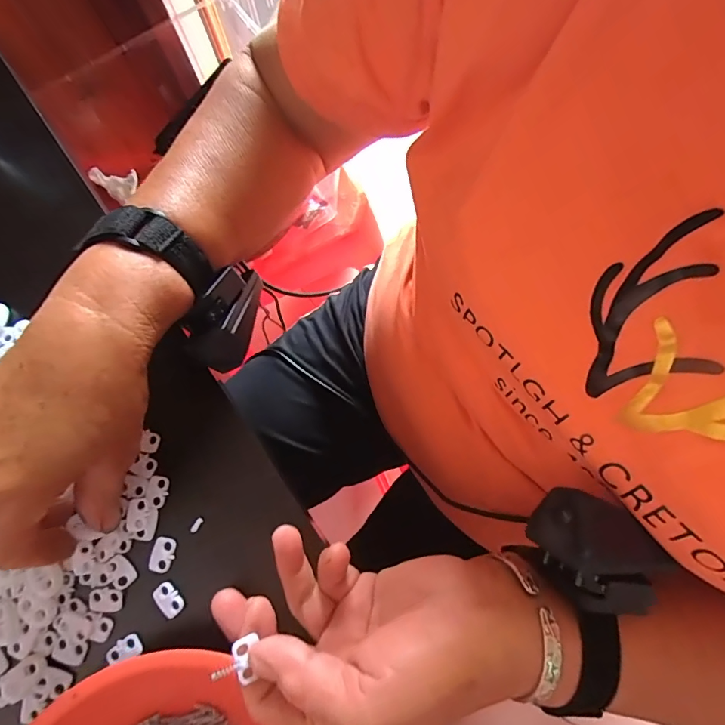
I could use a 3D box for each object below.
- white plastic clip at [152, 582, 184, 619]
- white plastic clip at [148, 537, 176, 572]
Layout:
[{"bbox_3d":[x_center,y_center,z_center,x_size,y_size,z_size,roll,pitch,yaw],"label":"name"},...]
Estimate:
[{"bbox_3d":[-0.109,0.133,0.249,0.012,0.004,0.019,-42,76,-9],"label":"white plastic clip"},{"bbox_3d":[-0.116,0.111,0.257,0.014,0.004,0.019,3,74,4],"label":"white plastic clip"}]

